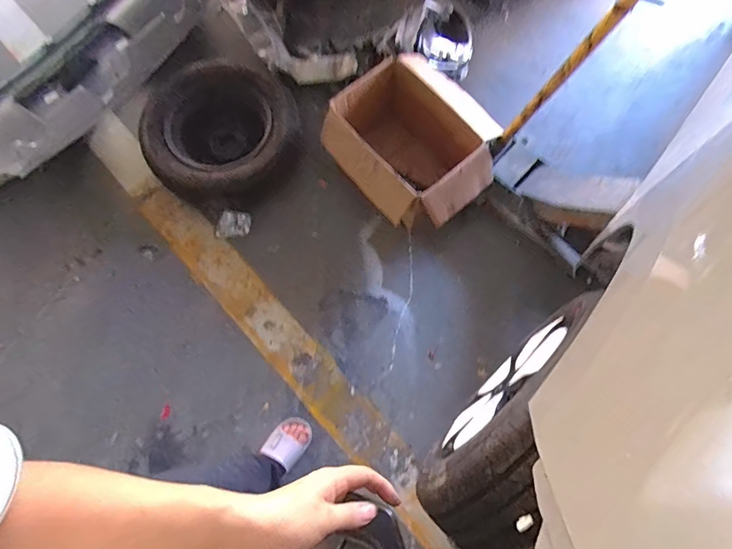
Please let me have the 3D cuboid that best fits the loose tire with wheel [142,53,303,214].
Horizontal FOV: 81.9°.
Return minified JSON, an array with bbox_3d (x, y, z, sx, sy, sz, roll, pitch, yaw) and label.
[{"bbox_3d":[-0.464,-0.469,1.389,0.486,0.228,0.488,2,74,2],"label":"loose tire with wheel"}]

